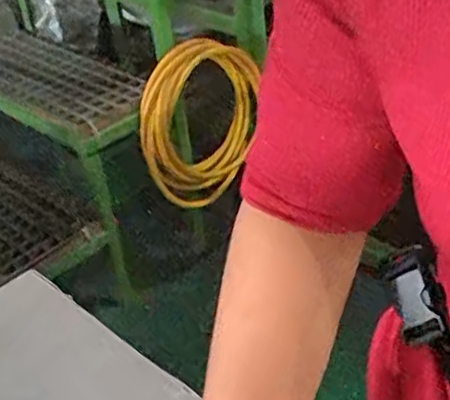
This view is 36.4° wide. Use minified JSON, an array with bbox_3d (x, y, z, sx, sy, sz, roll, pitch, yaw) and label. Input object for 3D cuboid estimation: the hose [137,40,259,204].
[{"bbox_3d":[-0.050,-0.184,1.624,0.102,0.384,0.384,16,41,29],"label":"hose"}]

